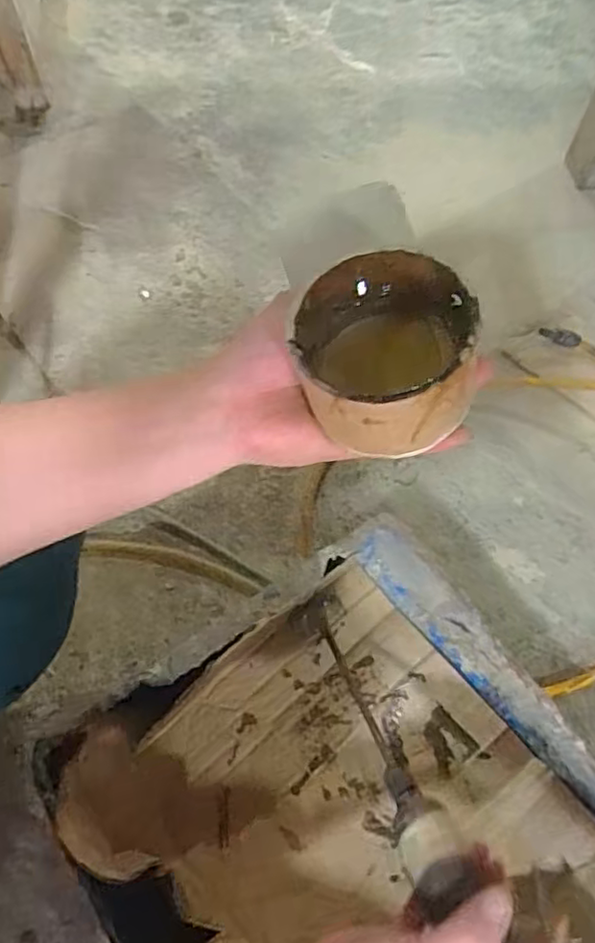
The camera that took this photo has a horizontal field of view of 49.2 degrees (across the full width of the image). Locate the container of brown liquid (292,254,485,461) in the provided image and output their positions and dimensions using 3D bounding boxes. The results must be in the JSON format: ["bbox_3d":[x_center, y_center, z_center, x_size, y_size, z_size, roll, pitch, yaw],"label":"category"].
[{"bbox_3d":[0.039,-0.057,0.304,0.079,0.056,0.080,10,63,2],"label":"container of brown liquid"}]

